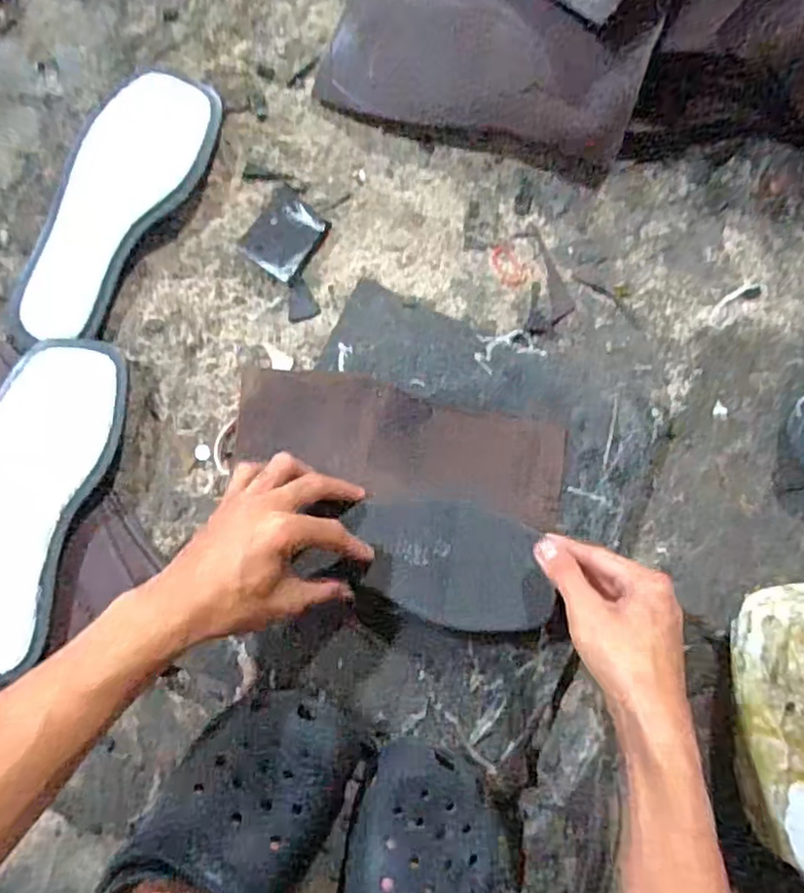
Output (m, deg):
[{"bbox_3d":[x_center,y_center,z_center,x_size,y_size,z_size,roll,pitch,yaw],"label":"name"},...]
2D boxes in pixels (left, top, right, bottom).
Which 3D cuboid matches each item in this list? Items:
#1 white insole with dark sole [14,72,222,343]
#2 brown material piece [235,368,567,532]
[{"bbox_3d":[-0.227,-0.185,0.502,0.086,0.030,0.233,30,82,-3],"label":"white insole with dark sole"},{"bbox_3d":[0.003,-0.003,0.500,0.252,0.006,0.080,14,80,-4],"label":"brown material piece"}]

